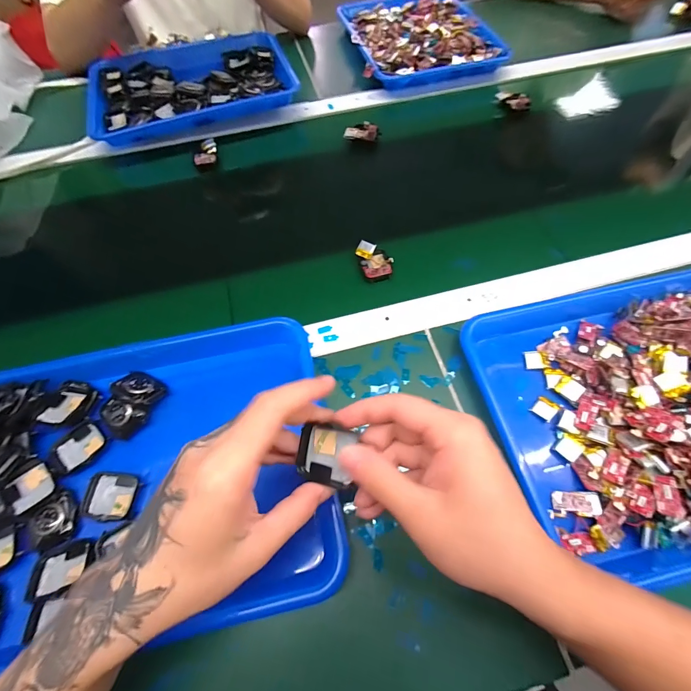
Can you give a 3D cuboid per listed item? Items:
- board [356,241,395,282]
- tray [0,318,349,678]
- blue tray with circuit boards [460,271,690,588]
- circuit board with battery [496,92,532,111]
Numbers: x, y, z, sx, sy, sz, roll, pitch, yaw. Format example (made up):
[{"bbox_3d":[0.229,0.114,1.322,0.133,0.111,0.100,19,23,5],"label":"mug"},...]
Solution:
[{"bbox_3d":[0.037,-0.104,0.429,0.037,0.016,0.057,-19,63,-7],"label":"board"},{"bbox_3d":[-0.182,0.107,0.309,0.329,0.042,0.253,-13,63,-4],"label":"tray"},{"bbox_3d":[0.301,0.049,0.323,0.323,0.037,0.255,-13,63,-4],"label":"blue tray with circuit boards"},{"bbox_3d":[0.280,-0.406,0.580,0.061,0.018,0.022,15,64,-3],"label":"circuit board with battery"}]

